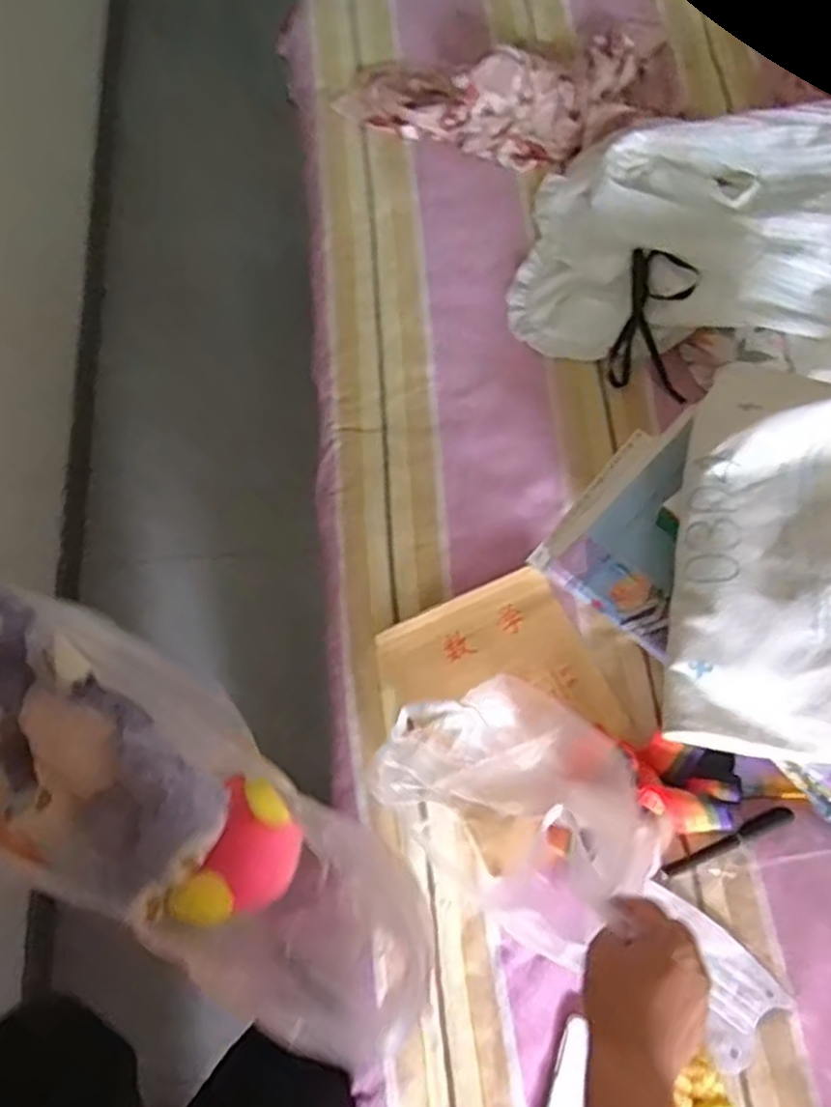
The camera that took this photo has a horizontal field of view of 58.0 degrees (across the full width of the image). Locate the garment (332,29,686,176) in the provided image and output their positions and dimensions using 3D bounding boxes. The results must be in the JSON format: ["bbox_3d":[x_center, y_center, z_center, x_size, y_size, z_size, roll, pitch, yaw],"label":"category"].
[{"bbox_3d":[0.133,-0.606,0.968,0.450,0.080,0.239,-6,70,-5],"label":"garment"}]

